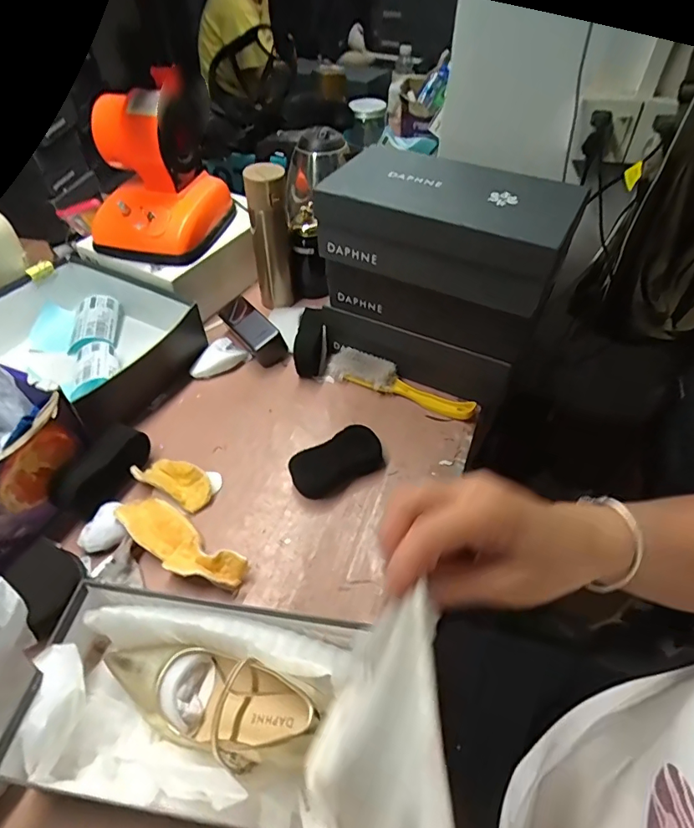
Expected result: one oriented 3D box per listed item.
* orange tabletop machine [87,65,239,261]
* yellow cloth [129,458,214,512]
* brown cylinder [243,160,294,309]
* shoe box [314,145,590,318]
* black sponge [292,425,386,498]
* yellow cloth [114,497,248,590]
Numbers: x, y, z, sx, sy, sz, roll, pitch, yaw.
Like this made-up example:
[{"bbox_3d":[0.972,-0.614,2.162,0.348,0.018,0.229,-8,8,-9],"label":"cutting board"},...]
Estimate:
[{"bbox_3d":[-0.310,-0.394,0.782,0.171,0.201,0.212,16,51,14],"label":"orange tabletop machine"},{"bbox_3d":[-0.223,0.084,0.624,0.103,0.024,0.049,21,52,17],"label":"yellow cloth"},{"bbox_3d":[-0.129,-0.290,0.815,0.064,0.246,0.054,-10,49,-9],"label":"brown cylinder"},{"bbox_3d":[0.127,-0.255,0.616,0.307,0.108,0.183,25,53,20],"label":"shoe box"},{"bbox_3d":[-0.012,0.065,0.644,0.123,0.042,0.059,-25,53,-20],"label":"black sponge"},{"bbox_3d":[-0.196,0.153,0.565,0.173,0.031,0.055,27,54,22],"label":"yellow cloth"}]

